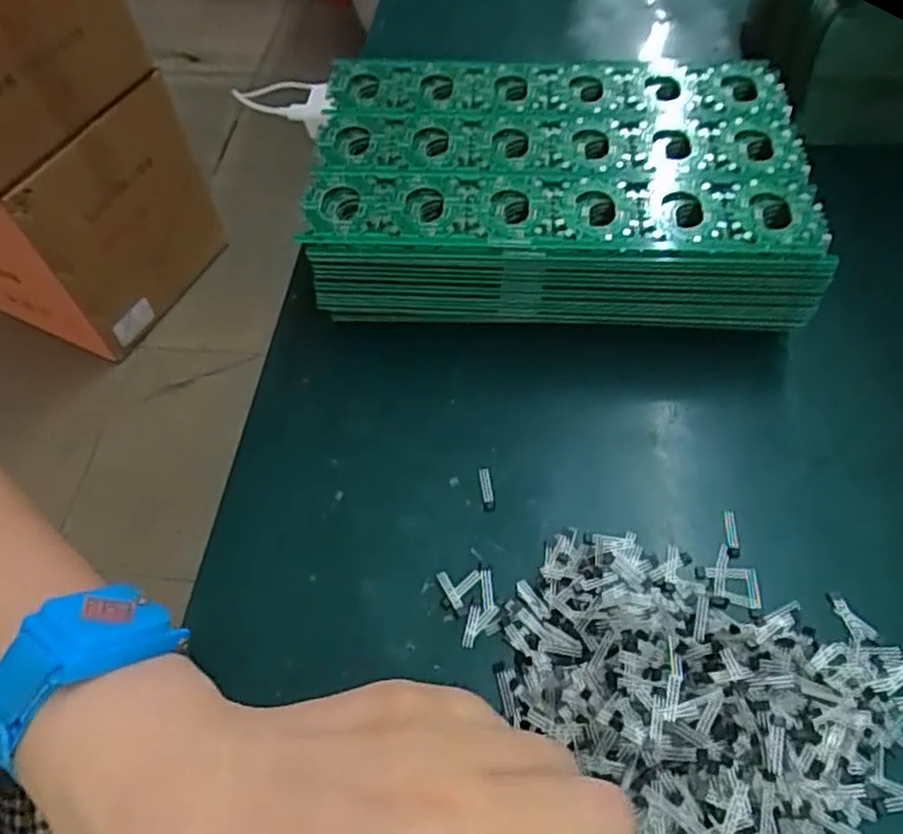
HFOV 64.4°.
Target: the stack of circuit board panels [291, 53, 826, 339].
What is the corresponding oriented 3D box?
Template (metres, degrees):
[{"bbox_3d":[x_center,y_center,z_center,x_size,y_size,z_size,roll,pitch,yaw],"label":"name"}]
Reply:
[{"bbox_3d":[0.046,-0.099,0.331,0.204,0.060,0.124,2,56,2],"label":"stack of circuit board panels"}]

